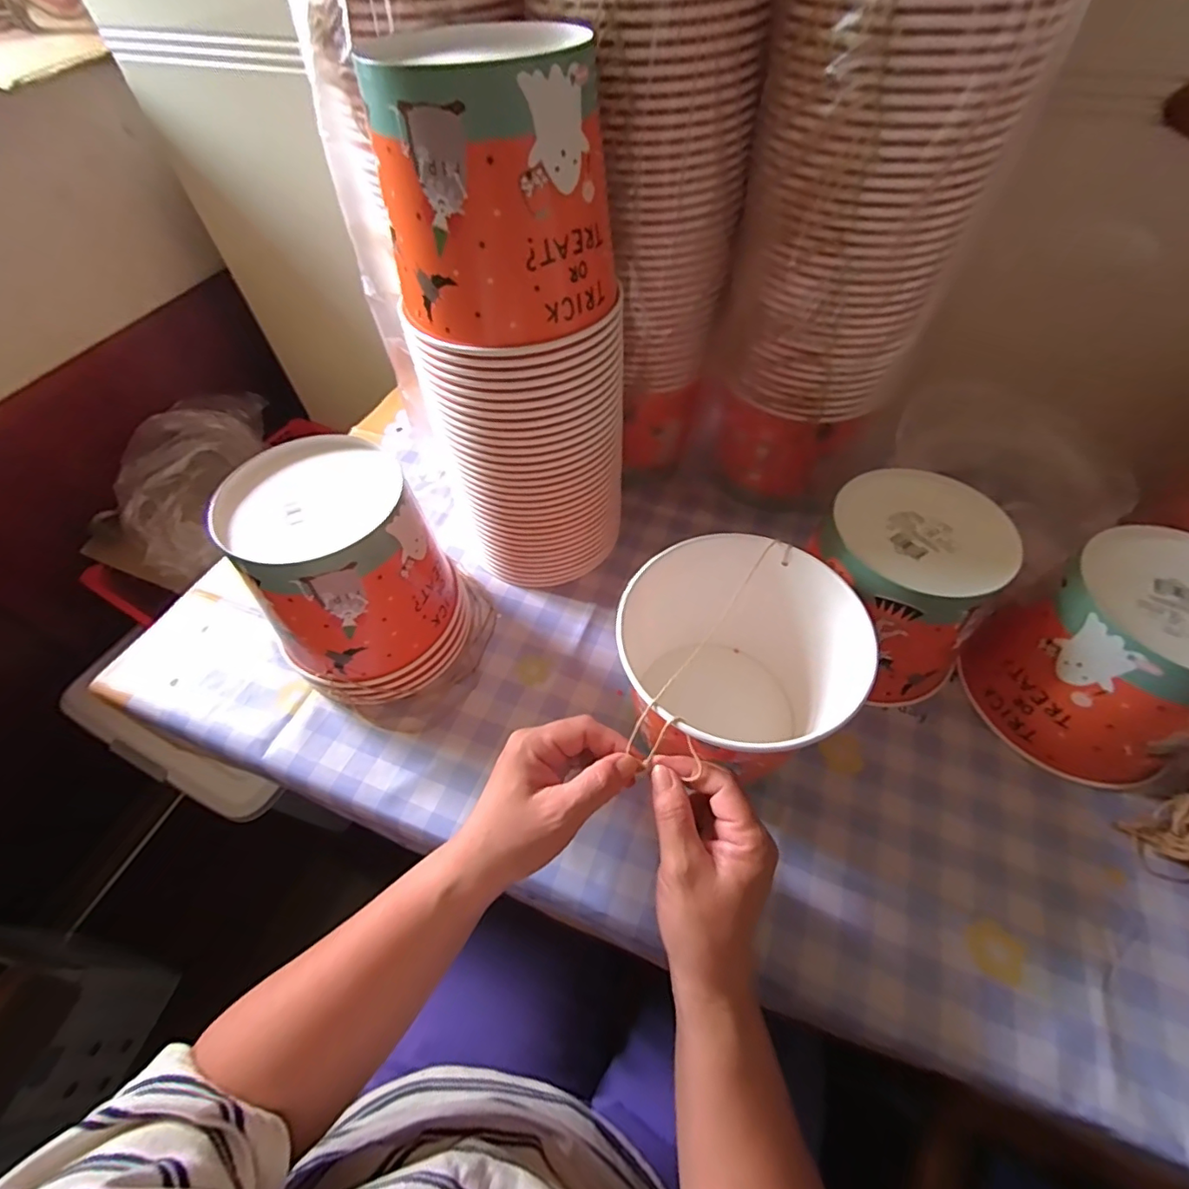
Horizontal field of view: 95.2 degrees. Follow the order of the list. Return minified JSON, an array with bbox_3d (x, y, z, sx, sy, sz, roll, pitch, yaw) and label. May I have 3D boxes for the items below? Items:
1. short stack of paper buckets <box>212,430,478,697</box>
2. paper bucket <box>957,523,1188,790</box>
[{"bbox_3d":[-0.189,-0.016,0.447,0.141,0.169,0.138,-25,57,-17],"label":"short stack of paper buckets"},{"bbox_3d":[0.386,0.052,0.403,0.124,0.137,0.138,-18,55,-12],"label":"paper bucket"}]

